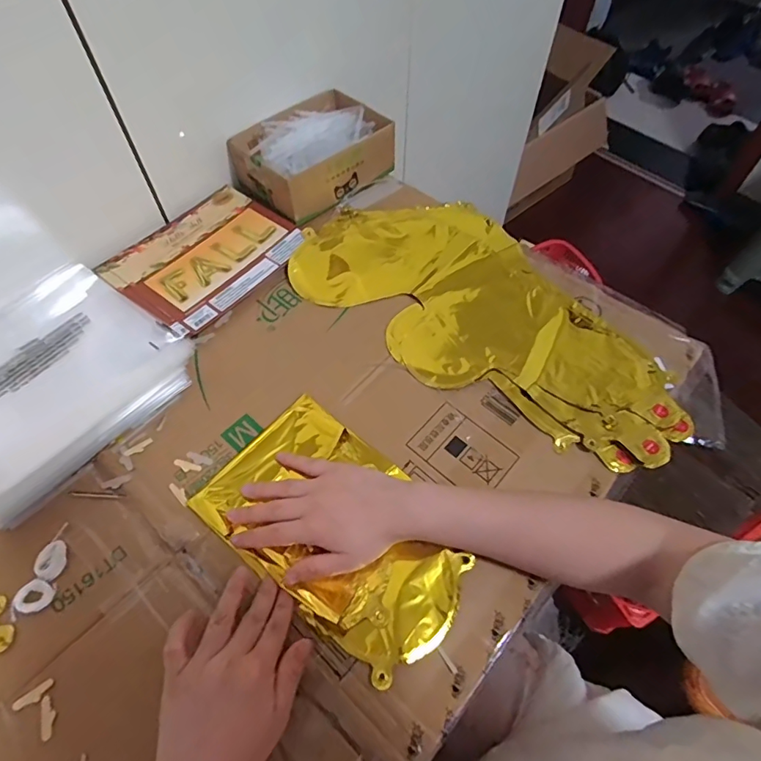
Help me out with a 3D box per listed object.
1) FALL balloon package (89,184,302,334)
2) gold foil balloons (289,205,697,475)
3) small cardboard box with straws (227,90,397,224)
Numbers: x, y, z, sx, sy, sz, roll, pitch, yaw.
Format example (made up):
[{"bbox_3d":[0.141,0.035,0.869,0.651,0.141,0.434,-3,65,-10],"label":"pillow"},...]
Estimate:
[{"bbox_3d":[-0.211,-0.154,0.587,0.166,0.015,0.201,35,64,19],"label":"FALL balloon package"},{"bbox_3d":[0.117,-0.080,0.548,0.452,0.012,0.227,38,65,20],"label":"gold foil balloons"},{"bbox_3d":[-0.087,-0.307,0.652,0.148,0.062,0.190,38,65,20],"label":"small cardboard box with straws"}]

